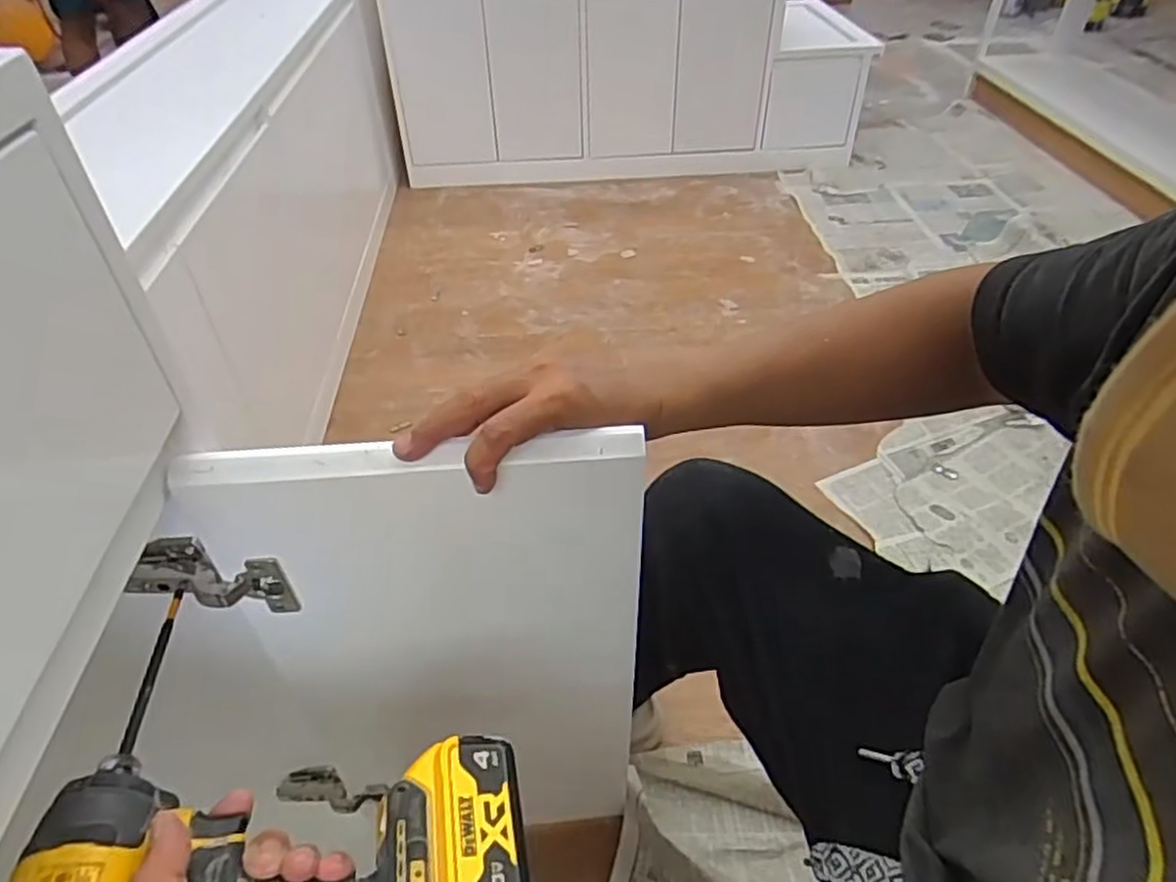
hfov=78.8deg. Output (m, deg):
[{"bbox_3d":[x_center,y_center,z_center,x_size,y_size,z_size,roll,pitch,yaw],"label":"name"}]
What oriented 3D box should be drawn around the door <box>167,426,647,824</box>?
[{"bbox_3d":[-0.108,0.208,0.626,0.292,0.545,0.019,-3,42,-3],"label":"door"}]

